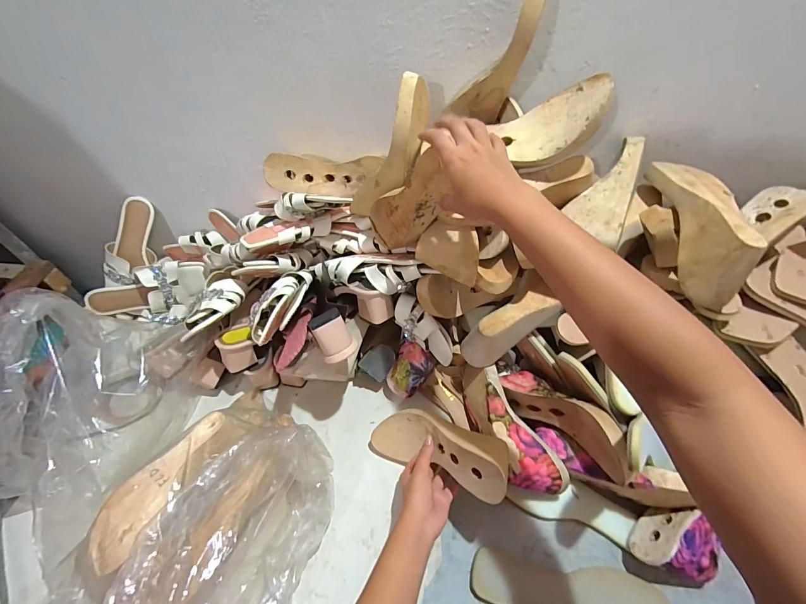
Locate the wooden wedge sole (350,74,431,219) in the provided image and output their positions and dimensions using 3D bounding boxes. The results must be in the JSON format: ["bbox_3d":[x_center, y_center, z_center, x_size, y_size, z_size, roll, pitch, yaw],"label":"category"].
[{"bbox_3d":[-0.019,-0.200,0.518,0.059,0.221,0.068,17,48,-21],"label":"wooden wedge sole"}]

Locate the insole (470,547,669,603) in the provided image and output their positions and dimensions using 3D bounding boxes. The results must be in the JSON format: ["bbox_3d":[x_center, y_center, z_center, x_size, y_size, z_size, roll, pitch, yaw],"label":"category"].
[{"bbox_3d":[0.215,0.382,0.462,0.245,0.010,0.081,8,52,9],"label":"insole"}]

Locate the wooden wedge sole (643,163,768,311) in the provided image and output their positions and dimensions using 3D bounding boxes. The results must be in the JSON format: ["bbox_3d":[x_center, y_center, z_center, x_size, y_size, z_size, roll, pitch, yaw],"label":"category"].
[{"bbox_3d":[0.382,-0.106,0.452,0.062,0.086,0.211,1,65,3],"label":"wooden wedge sole"}]

